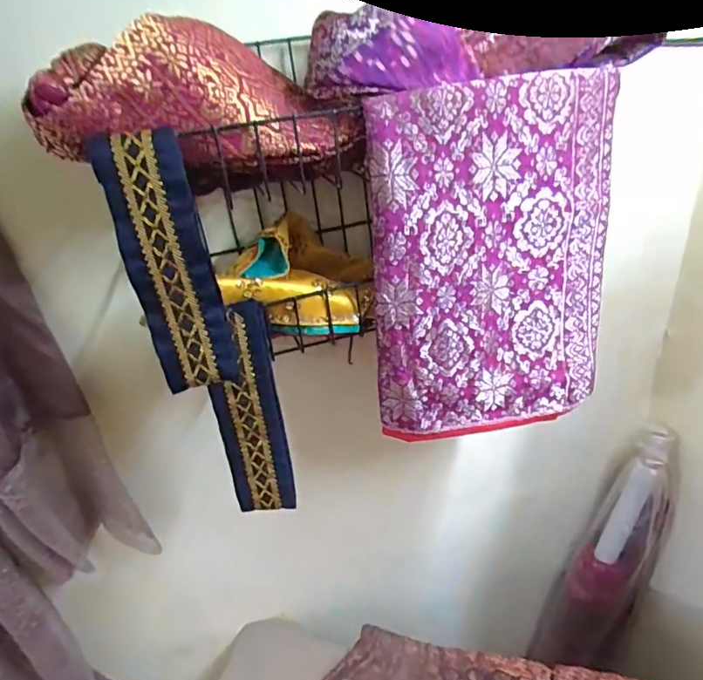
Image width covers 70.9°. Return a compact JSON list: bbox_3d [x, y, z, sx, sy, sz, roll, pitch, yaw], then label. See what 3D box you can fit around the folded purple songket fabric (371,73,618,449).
[{"bbox_3d":[0.122,-0.056,0.423,0.210,0.286,0.040,-8,26,-4],"label":"folded purple songket fabric"}]

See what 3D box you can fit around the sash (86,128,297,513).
[{"bbox_3d":[-0.101,0.006,0.362,0.077,0.290,0.034,-13,26,-13],"label":"sash"}]

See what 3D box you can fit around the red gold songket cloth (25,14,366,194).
[{"bbox_3d":[-0.094,-0.159,0.336,0.211,0.100,0.061,-2,22,-26],"label":"red gold songket cloth"}]

